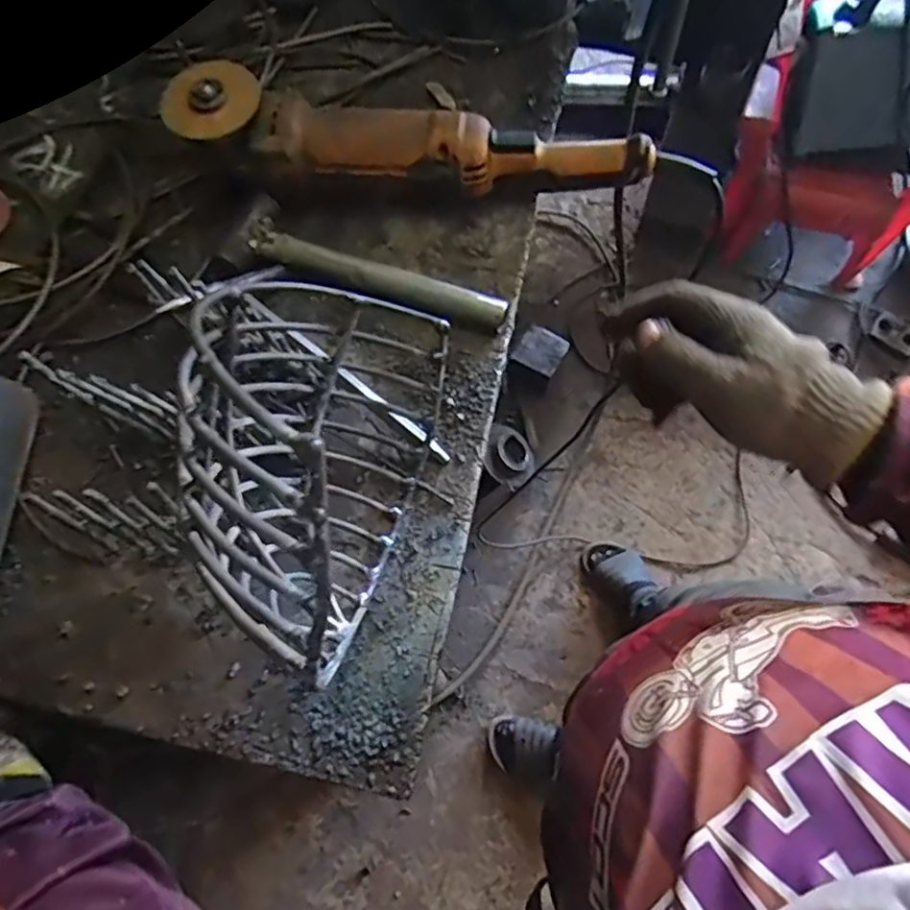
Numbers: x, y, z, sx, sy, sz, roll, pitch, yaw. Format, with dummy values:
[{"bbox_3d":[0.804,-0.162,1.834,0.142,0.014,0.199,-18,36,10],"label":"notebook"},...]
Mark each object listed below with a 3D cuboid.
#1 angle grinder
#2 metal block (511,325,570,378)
[{"bbox_3d":[-0.030,-0.255,0.498,0.374,0.068,0.069,2,71,3],"label":"angle grinder"},{"bbox_3d":[0.189,-0.233,1.391,0.103,0.027,0.093,31,75,12],"label":"metal block"}]

